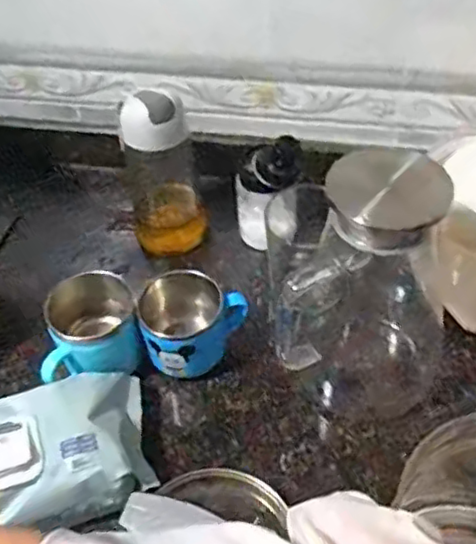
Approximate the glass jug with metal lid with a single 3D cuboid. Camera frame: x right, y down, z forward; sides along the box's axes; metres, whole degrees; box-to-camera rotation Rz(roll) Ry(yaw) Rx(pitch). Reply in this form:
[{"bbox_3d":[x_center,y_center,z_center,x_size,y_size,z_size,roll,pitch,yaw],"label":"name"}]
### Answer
[{"bbox_3d":[0.107,0.007,0.571,0.132,0.256,0.143,4,48,8],"label":"glass jug with metal lid"}]

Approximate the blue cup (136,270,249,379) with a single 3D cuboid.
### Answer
[{"bbox_3d":[-0.043,0.048,0.636,0.097,0.084,0.086,-11,48,-6],"label":"blue cup"}]

